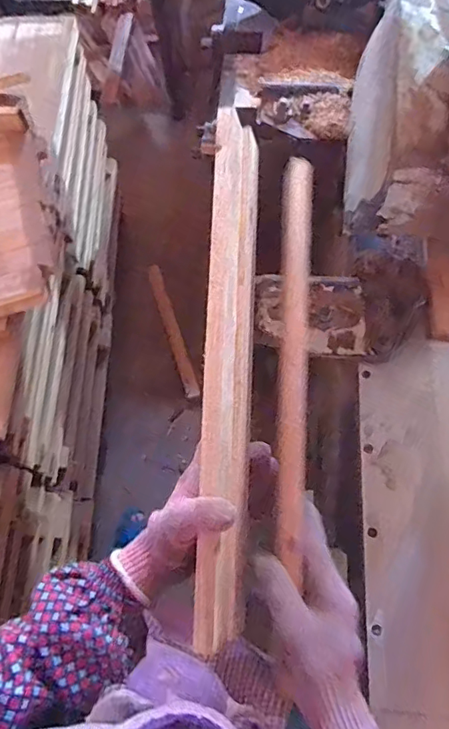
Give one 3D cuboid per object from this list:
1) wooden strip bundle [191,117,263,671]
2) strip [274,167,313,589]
[{"bbox_3d":[0.008,-0.007,0.476,0.014,0.080,0.491,-5,74,28],"label":"wooden strip bundle"},{"bbox_3d":[0.067,-0.012,0.484,0.025,0.020,0.396,3,79,3],"label":"strip"}]

